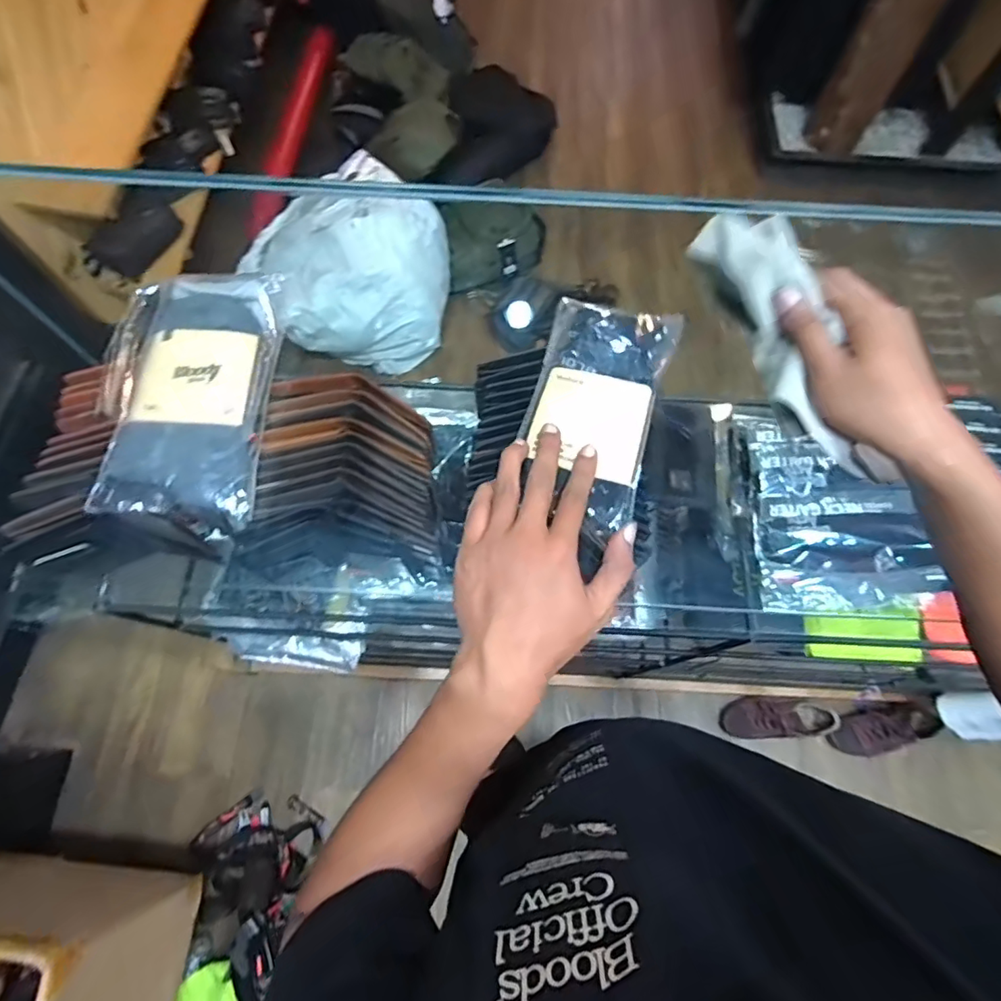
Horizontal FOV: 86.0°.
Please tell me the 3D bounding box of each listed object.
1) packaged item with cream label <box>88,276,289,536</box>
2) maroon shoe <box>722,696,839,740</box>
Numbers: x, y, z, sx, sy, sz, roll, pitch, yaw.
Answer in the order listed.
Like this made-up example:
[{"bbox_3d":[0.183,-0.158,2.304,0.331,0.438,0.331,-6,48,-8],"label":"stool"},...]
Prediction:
[{"bbox_3d":[-0.240,-0.082,0.415,0.120,0.027,0.209,1,69,-1],"label":"packaged item with cream label"},{"bbox_3d":[0.718,0.553,1.375,0.274,0.100,0.102,-3,69,-2],"label":"maroon shoe"}]

